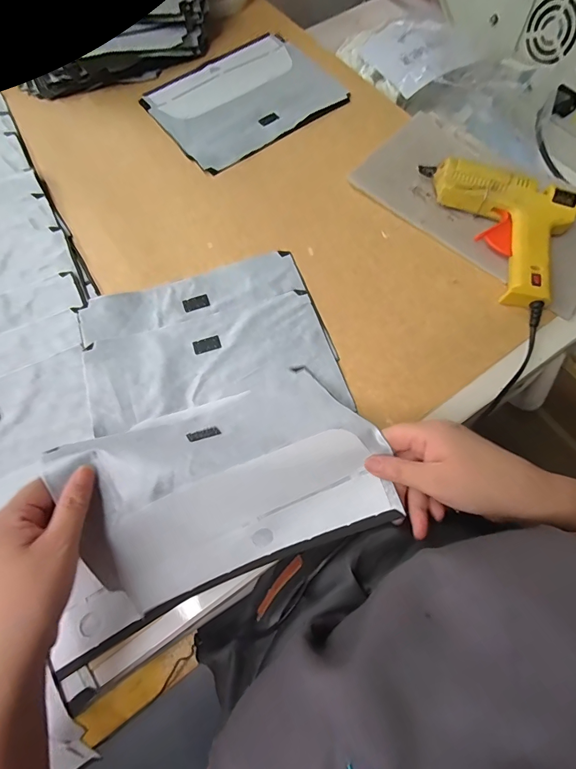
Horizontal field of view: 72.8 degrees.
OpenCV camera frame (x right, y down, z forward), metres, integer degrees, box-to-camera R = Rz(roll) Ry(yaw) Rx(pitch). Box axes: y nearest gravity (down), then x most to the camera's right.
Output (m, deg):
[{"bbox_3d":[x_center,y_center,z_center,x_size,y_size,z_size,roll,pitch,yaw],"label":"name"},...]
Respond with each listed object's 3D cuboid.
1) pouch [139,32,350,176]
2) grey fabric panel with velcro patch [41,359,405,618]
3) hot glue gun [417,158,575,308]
[{"bbox_3d":[-0.066,-0.418,0.562,0.244,0.006,0.195,-34,72,-11],"label":"pouch"},{"bbox_3d":[-0.047,0.072,0.330,0.240,0.080,0.156,-19,68,-6],"label":"grey fabric panel with velcro patch"},{"bbox_3d":[0.260,-0.189,0.445,0.130,0.045,0.209,-19,70,-6],"label":"hot glue gun"}]

